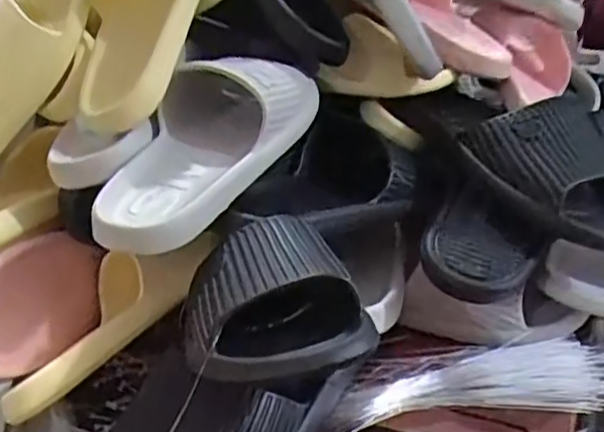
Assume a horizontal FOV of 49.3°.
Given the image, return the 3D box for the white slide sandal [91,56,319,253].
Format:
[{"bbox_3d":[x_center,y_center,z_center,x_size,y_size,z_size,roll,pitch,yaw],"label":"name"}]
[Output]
[{"bbox_3d":[-0.073,-0.061,0.510,0.101,0.087,0.241,9,45,27],"label":"white slide sandal"}]

